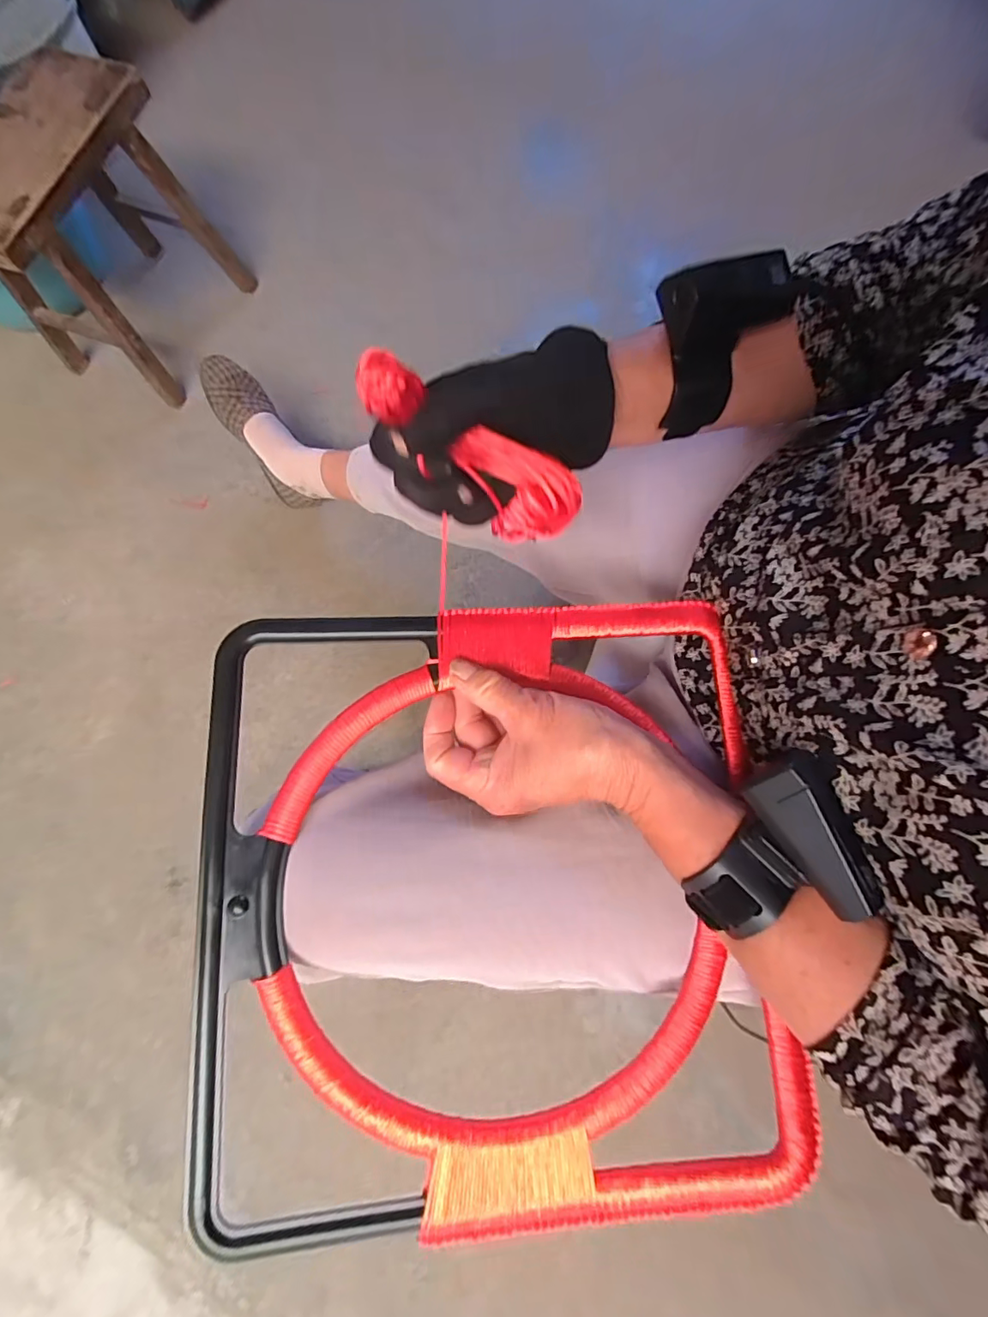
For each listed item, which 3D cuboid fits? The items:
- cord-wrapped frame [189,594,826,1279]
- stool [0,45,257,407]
[{"bbox_3d":[0.000,0.132,0.289,0.321,0.040,0.334,-5,79,0],"label":"cord-wrapped frame"},{"bbox_3d":[-0.656,-0.696,0.861,0.251,0.302,0.354,26,81,6],"label":"stool"}]

